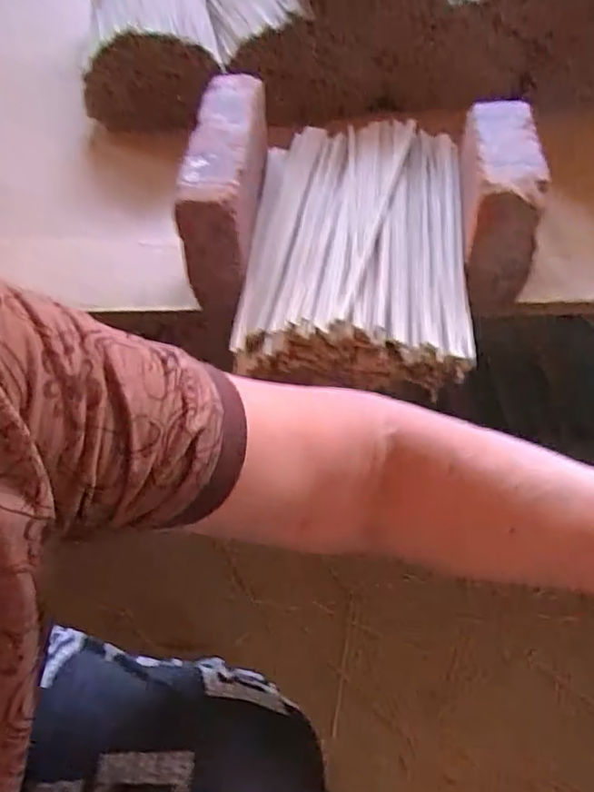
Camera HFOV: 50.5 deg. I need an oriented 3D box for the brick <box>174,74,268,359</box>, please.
[{"bbox_3d":[-0.068,-0.196,0.577,0.065,0.099,0.244,0,53,4],"label":"brick"}]

